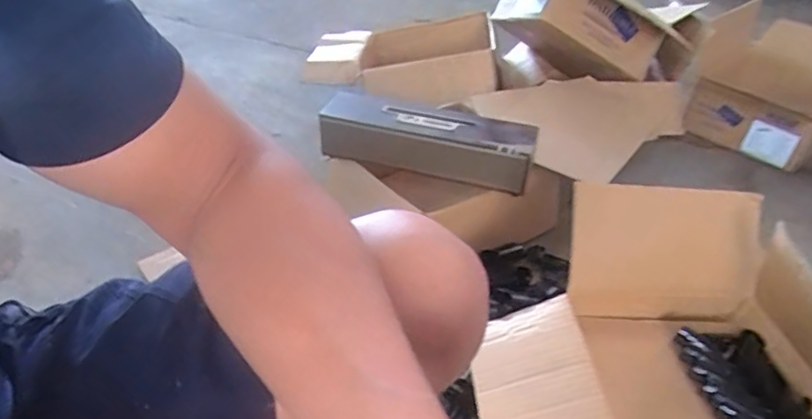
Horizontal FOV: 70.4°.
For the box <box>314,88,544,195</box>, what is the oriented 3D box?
[{"bbox_3d":[0.034,-0.127,1.022,0.384,0.084,0.116,14,38,14],"label":"box"}]

